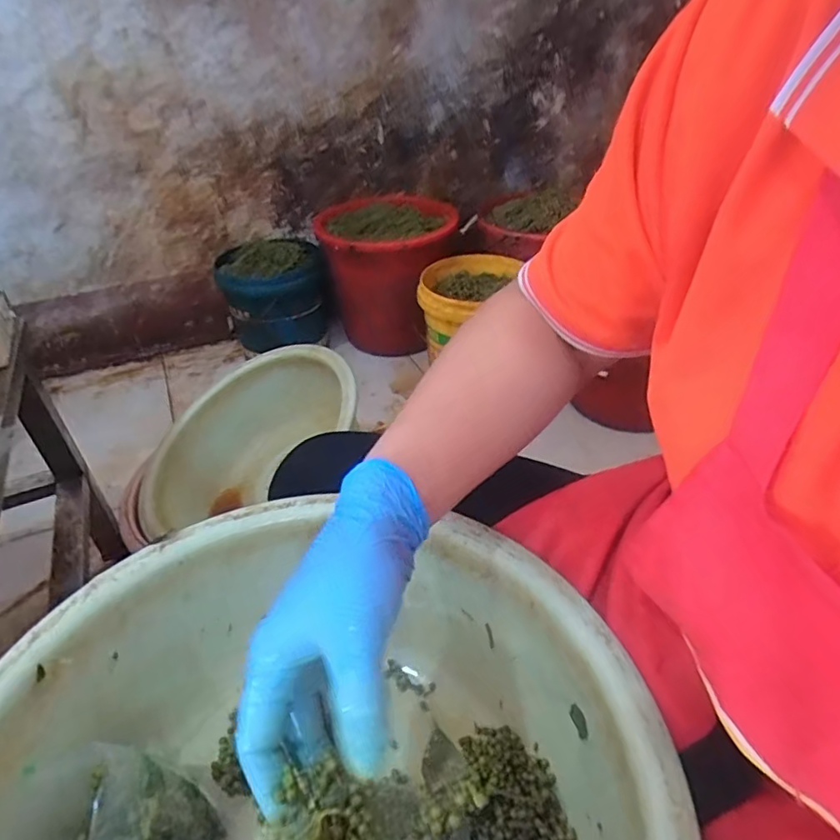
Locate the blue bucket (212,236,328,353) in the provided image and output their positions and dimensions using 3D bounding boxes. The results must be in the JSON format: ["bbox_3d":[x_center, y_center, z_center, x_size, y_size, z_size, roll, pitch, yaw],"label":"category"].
[{"bbox_3d":[-0.365,-0.313,1.403,0.246,0.220,0.228,-2,36,1],"label":"blue bucket"}]

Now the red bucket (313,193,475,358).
[{"bbox_3d":[-0.080,-0.374,1.453,0.338,0.313,0.365,-2,36,1],"label":"red bucket"}]

